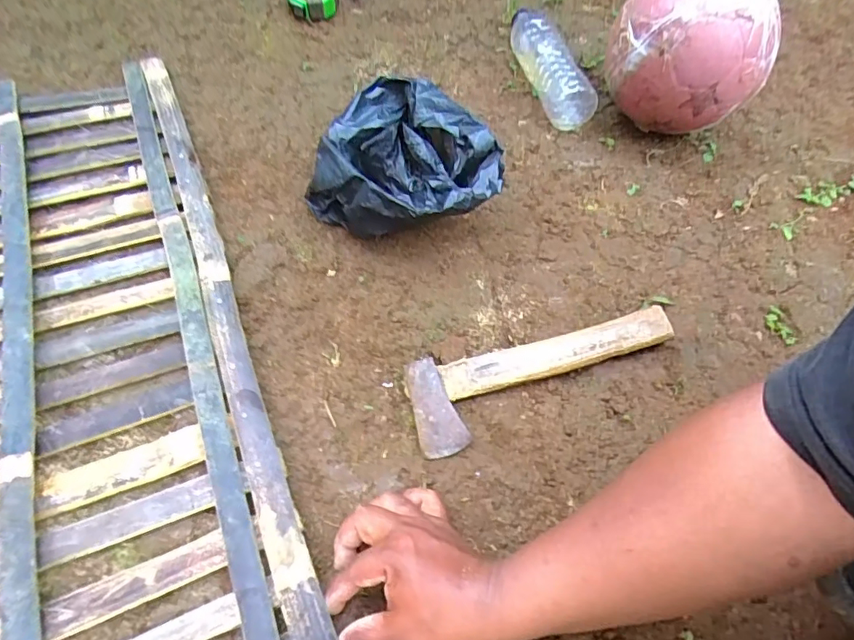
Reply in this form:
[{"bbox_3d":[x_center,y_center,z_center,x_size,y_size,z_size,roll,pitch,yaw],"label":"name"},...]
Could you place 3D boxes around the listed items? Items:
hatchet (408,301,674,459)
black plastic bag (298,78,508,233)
[{"bbox_3d":[0.115,0.049,0.505,0.264,0.027,0.081,-13,59,-12],"label":"hatchet"},{"bbox_3d":[-0.024,-0.163,0.596,0.195,0.104,0.161,34,61,17],"label":"black plastic bag"}]

